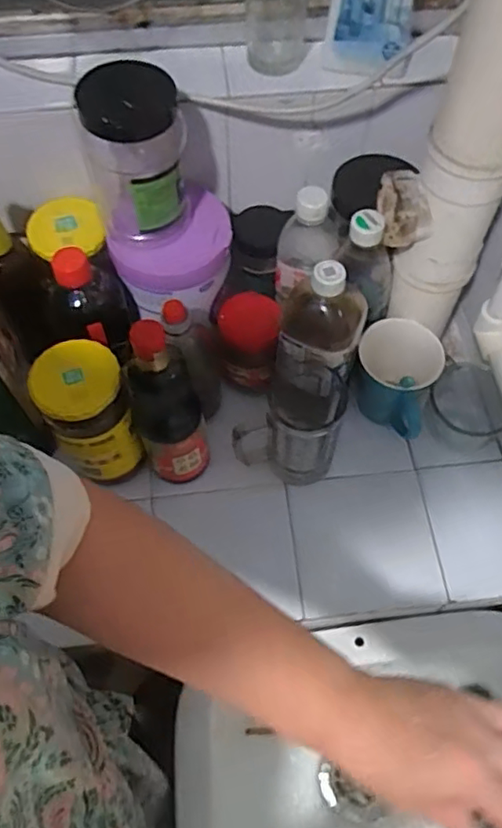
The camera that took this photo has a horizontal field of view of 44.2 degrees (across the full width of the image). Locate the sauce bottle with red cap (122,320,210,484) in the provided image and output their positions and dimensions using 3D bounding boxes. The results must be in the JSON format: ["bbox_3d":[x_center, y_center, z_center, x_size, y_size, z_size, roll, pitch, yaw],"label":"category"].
[{"bbox_3d":[-0.079,0.002,0.598,0.056,0.234,0.055,-17,62,-9],"label":"sauce bottle with red cap"}]

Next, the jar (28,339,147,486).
[{"bbox_3d":[-0.160,0.001,0.620,0.080,0.142,0.081,-29,64,-15],"label":"jar"}]

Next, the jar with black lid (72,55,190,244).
[{"bbox_3d":[-0.107,-0.238,0.586,0.094,0.142,0.088,-6,61,-3],"label":"jar with black lid"}]

